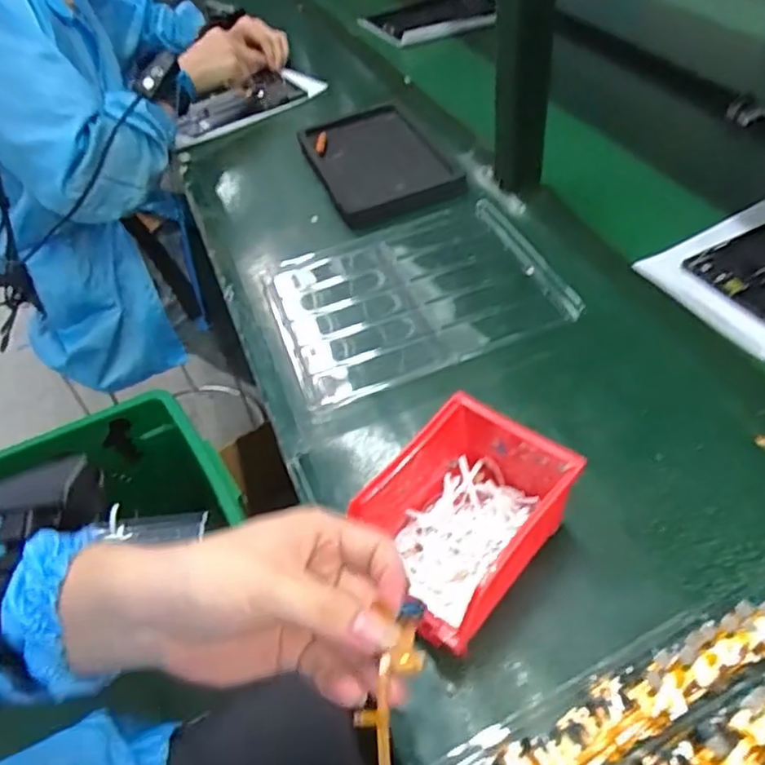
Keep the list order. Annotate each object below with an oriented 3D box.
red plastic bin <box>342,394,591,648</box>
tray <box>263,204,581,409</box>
[{"bbox_3d":[0.052,0.091,0.431,0.099,0.073,0.136,32,58,32],"label":"red plastic bin"},{"bbox_3d":[0.031,-0.093,0.658,0.274,0.018,0.222,-18,47,-10],"label":"tray"}]

